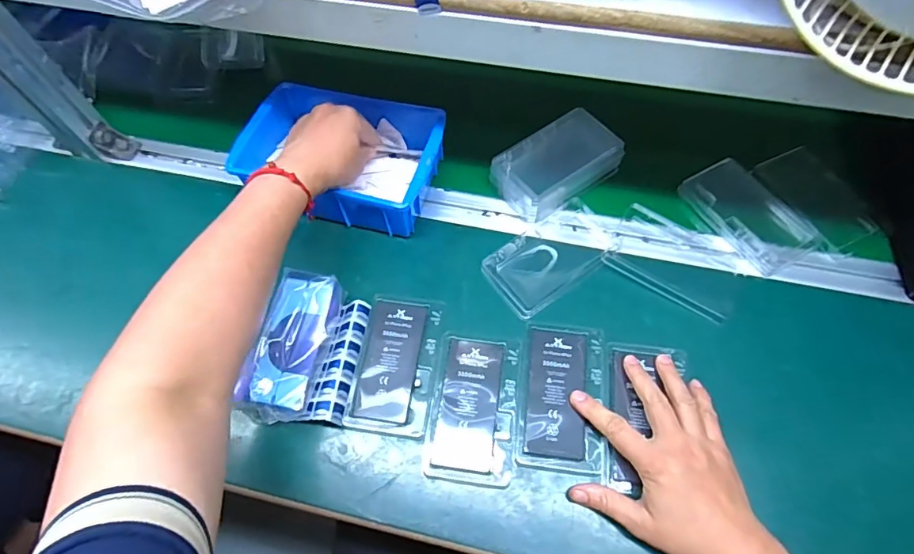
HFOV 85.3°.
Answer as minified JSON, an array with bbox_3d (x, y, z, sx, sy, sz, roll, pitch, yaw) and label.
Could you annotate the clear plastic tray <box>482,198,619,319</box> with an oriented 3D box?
[{"bbox_3d":[0.096,-0.022,0.507,0.134,0.013,0.075,-34,66,-16],"label":"clear plastic tray"}]

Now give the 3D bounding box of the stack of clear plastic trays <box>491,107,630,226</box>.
[{"bbox_3d":[0.107,-0.125,0.538,0.127,0.034,0.080,-30,65,-14],"label":"stack of clear plastic trays"}]

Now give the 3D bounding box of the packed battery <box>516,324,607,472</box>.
[{"bbox_3d":[0.093,0.103,0.440,0.072,0.010,0.126,6,64,3],"label":"packed battery"}]

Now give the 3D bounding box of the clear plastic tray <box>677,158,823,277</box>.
[{"bbox_3d":[0.308,-0.070,0.521,0.084,0.012,0.131,-27,64,-12],"label":"clear plastic tray"}]

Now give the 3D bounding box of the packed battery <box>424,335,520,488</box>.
[{"bbox_3d":[0.015,0.114,0.437,0.071,0.004,0.123,5,62,5],"label":"packed battery"}]

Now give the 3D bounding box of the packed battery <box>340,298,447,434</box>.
[{"bbox_3d":[-0.054,0.079,0.461,0.071,0.013,0.126,7,62,5],"label":"packed battery"}]

